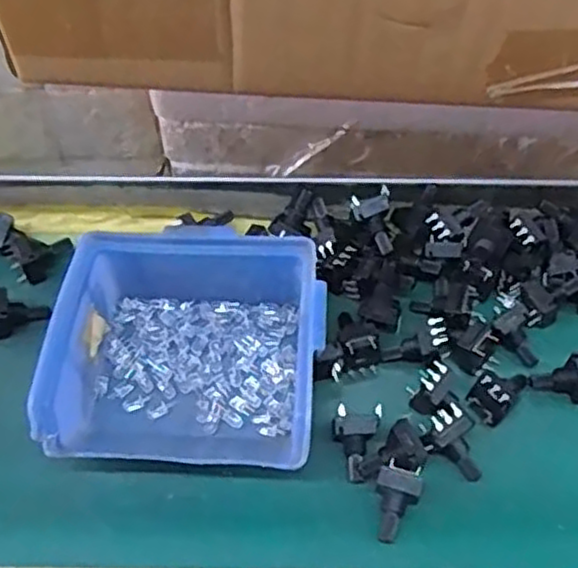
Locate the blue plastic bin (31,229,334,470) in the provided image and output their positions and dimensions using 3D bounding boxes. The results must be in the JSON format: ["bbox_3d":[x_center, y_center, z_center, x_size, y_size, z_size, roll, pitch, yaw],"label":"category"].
[{"bbox_3d":[-0.040,0.028,0.296,0.103,0.047,0.096,3,57,2],"label":"blue plastic bin"}]

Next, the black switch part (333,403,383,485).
[{"bbox_3d":[0.026,0.063,0.291,0.018,0.013,0.030,13,58,8],"label":"black switch part"}]

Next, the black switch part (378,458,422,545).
[{"bbox_3d":[0.040,0.084,0.275,0.017,0.017,0.029,18,59,12],"label":"black switch part"}]

